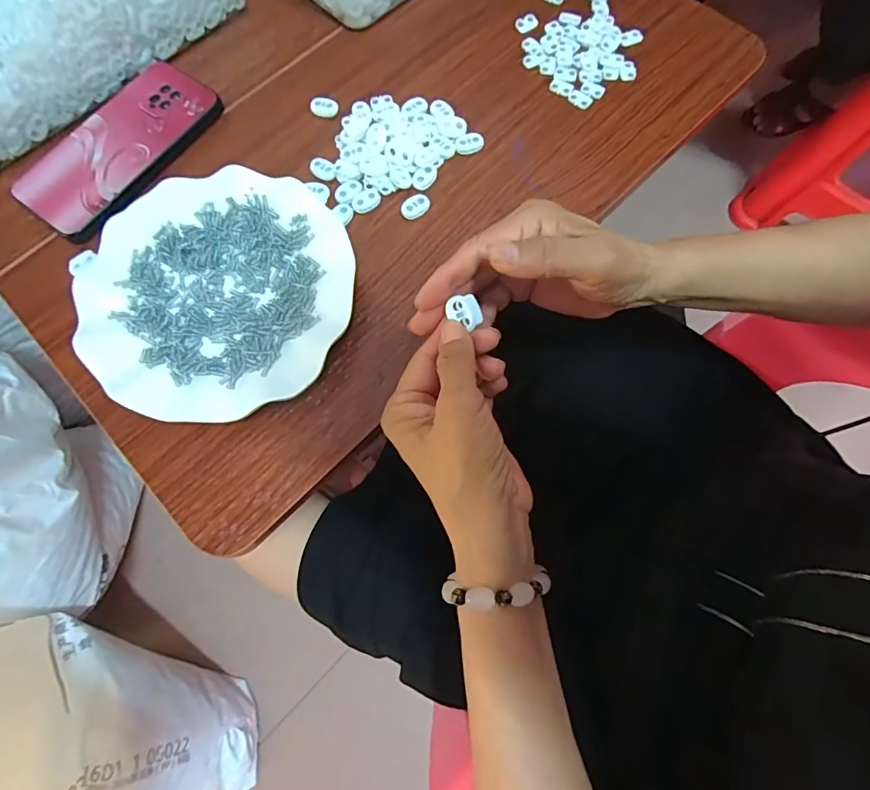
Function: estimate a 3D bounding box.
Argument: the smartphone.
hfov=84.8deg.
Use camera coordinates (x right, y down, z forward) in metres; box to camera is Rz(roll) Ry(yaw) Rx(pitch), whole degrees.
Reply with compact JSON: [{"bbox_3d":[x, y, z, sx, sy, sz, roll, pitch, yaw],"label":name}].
[{"bbox_3d":[-0.251,-0.198,0.377,0.086,0.009,0.161,33,77,11],"label":"smartphone"}]

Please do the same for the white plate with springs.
[{"bbox_3d":[-0.151,-0.073,0.327,0.181,0.024,0.178,0,73,2],"label":"white plate with springs"}]

